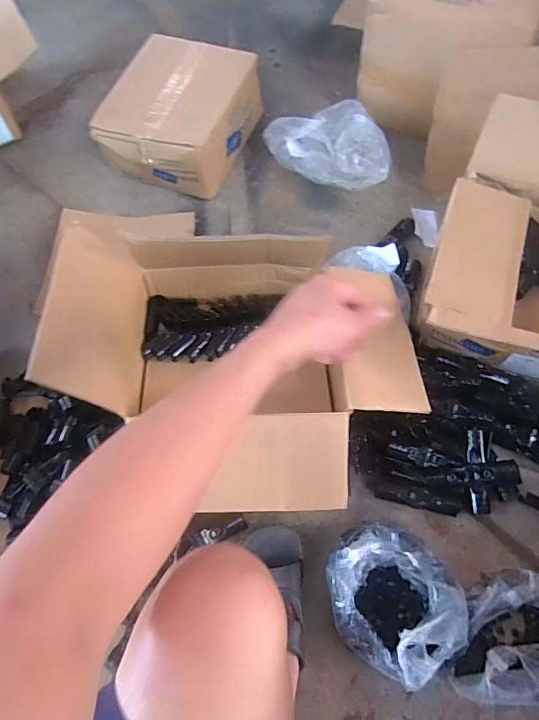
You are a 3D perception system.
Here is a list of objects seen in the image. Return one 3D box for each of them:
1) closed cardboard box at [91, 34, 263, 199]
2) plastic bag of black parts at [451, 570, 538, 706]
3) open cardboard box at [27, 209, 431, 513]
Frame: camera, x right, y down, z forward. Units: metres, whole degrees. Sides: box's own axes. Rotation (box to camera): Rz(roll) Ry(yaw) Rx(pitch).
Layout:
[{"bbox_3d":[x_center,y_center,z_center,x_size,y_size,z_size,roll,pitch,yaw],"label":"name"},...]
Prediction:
[{"bbox_3d":[-0.202,-0.558,1.065,0.289,0.150,0.350,19,67,12],"label":"closed cardboard box"},{"bbox_3d":[0.344,0.383,0.639,0.174,0.056,0.151,-2,65,2],"label":"plastic bag of black parts"},{"bbox_3d":[-0.031,0.000,0.664,0.496,0.232,0.384,2,65,5],"label":"open cardboard box"}]

